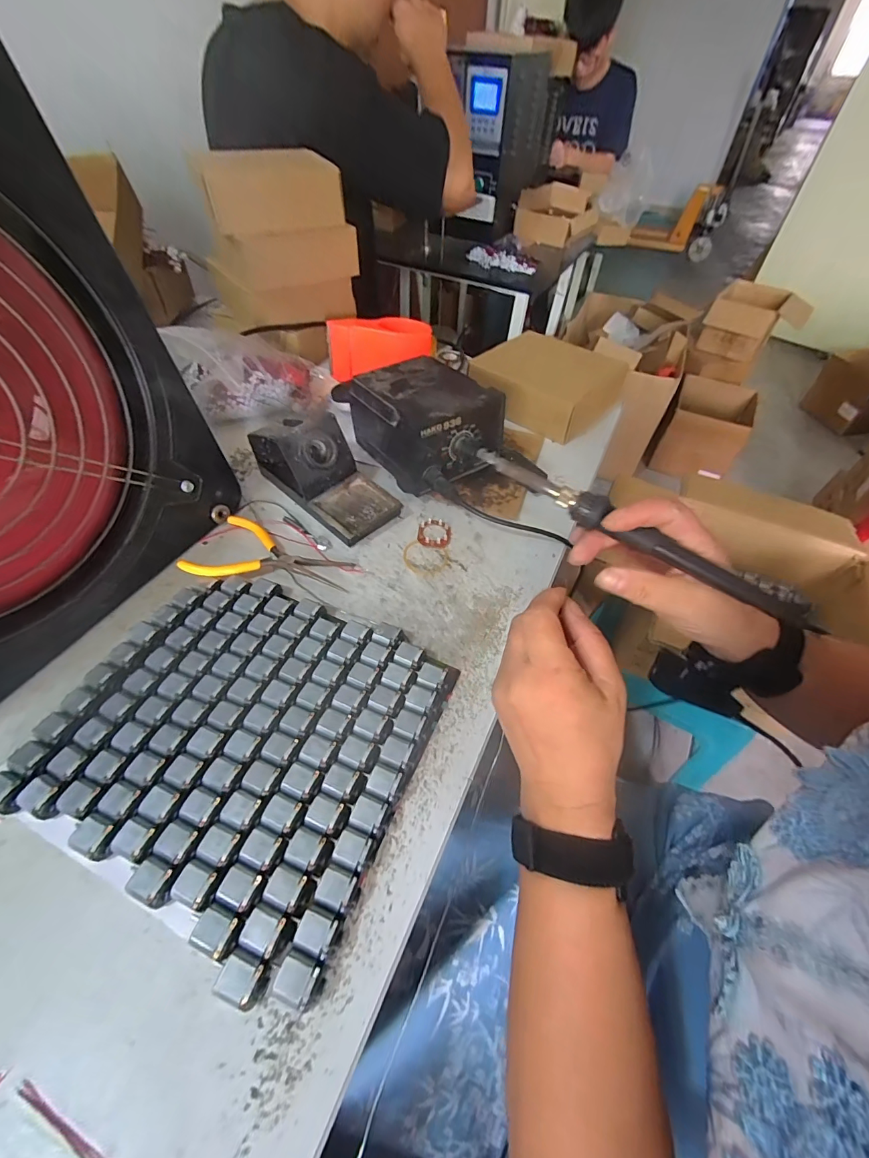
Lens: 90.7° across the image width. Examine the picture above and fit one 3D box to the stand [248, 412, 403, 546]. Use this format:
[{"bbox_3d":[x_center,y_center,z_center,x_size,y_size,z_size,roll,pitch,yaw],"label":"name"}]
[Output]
[{"bbox_3d":[-0.116,-0.116,0.437,0.167,0.077,0.071,38,58,25],"label":"stand"}]

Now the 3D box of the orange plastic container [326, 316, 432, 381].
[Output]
[{"bbox_3d":[-0.074,-0.321,0.602,0.139,0.066,0.068,-15,52,-15],"label":"orange plastic container"}]

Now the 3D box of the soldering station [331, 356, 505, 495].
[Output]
[{"bbox_3d":[-0.013,-0.174,0.474,0.113,0.085,0.162,-32,58,-26],"label":"soldering station"}]

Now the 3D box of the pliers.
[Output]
[{"bbox_3d":[-0.144,-0.019,0.390,0.134,0.023,0.079,13,51,7],"label":"pliers"}]

